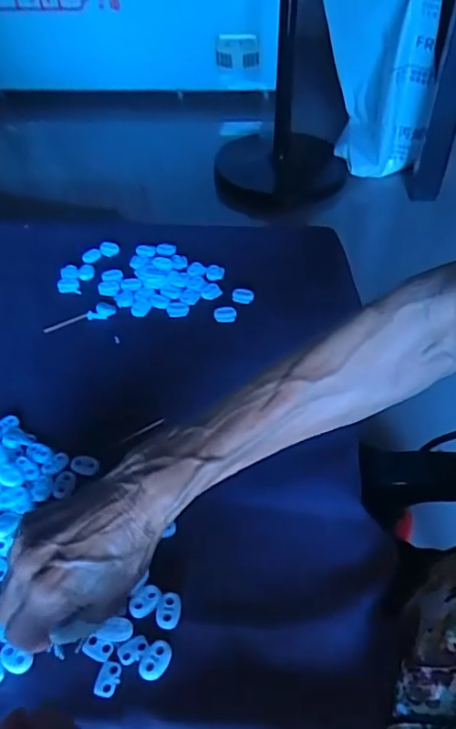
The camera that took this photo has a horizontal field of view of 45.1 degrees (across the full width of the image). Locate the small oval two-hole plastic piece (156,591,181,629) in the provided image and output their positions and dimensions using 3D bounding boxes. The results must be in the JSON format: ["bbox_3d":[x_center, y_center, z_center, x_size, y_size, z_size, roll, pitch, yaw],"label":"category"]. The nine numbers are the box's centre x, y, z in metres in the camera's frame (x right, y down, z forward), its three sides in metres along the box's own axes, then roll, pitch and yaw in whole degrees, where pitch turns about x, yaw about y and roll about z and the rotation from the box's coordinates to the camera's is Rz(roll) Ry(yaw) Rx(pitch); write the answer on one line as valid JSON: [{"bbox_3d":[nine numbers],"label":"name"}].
[{"bbox_3d":[-0.038,0.155,0.349,0.015,0.004,0.021,3,47,3],"label":"small oval two-hole plastic piece"}]

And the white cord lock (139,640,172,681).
[{"bbox_3d":[-0.043,0.177,0.330,0.016,0.004,0.022,19,50,17],"label":"white cord lock"}]

